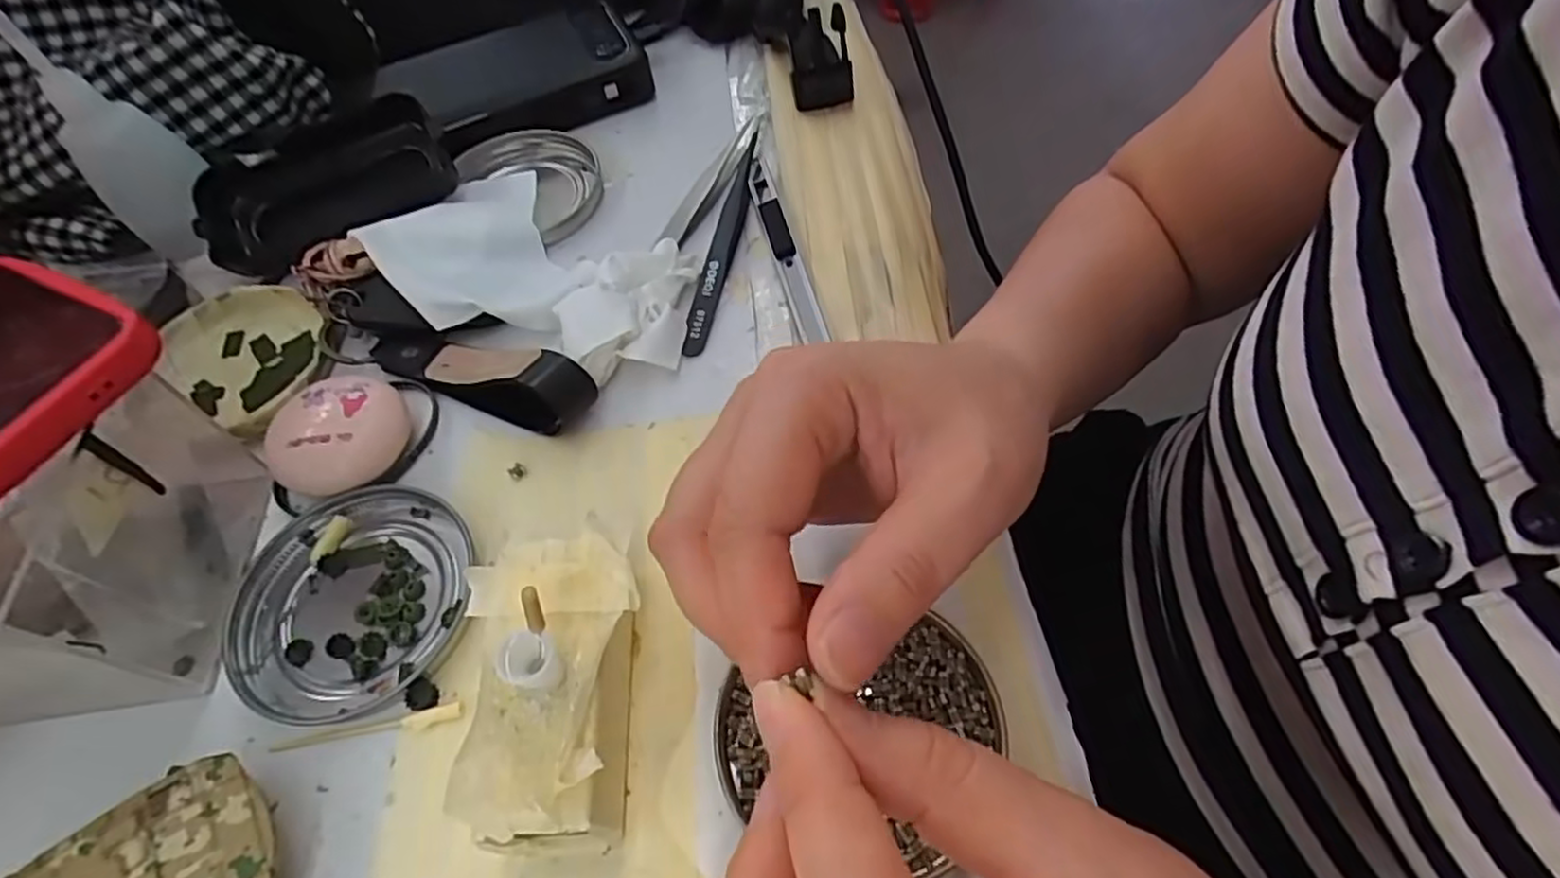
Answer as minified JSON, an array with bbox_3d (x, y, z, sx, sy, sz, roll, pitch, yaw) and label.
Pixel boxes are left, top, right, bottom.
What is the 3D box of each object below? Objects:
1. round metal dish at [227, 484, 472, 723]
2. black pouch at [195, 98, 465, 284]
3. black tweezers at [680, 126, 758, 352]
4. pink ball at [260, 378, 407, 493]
[{"bbox_3d":[-0.143,0.053,0.243,0.076,0.008,0.074,-2,58,3],"label":"round metal dish"},{"bbox_3d":[-0.210,-0.119,0.335,0.108,0.031,0.047,-27,60,-12],"label":"black pouch"},{"bbox_3d":[-0.024,-0.090,0.320,0.010,0.008,0.126,8,59,9],"label":"black tweezers"},{"bbox_3d":[-0.162,-0.001,0.268,0.043,0.023,0.041,-2,58,3],"label":"pink ball"}]

